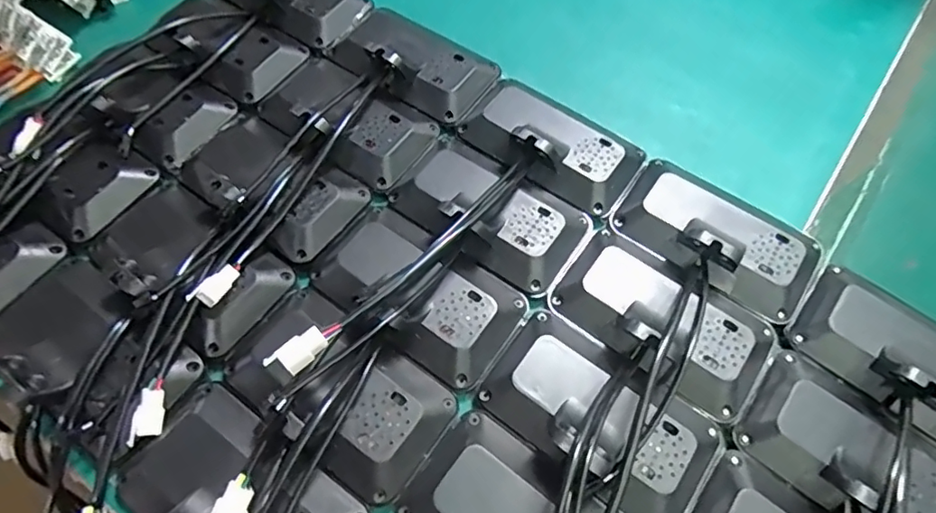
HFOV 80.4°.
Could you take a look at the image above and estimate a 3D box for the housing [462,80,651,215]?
[{"bbox_3d":[0.075,-0.110,0.486,0.156,0.035,0.089,31,67,14],"label":"housing"}]

